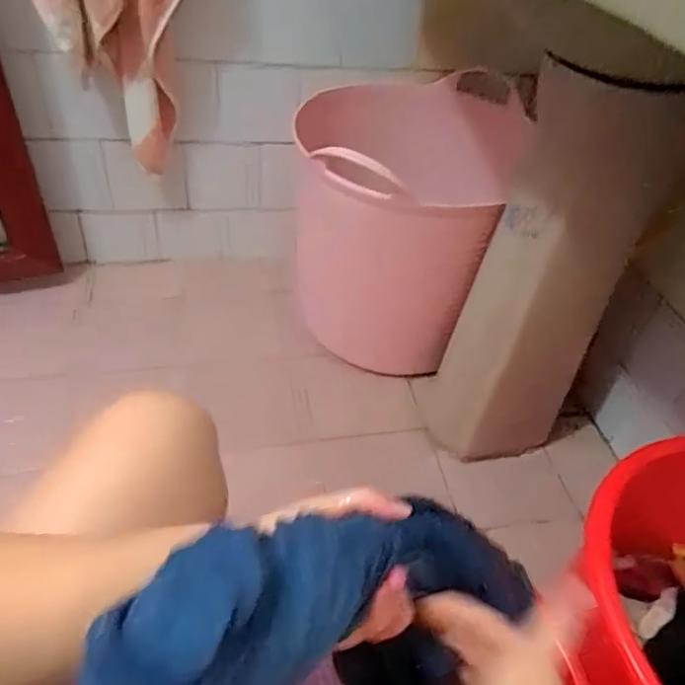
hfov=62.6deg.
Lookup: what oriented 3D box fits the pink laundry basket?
[{"bbox_3d":[0.099,-0.212,1.070,0.383,0.404,0.396,2,43,-5],"label":"pink laundry basket"}]

